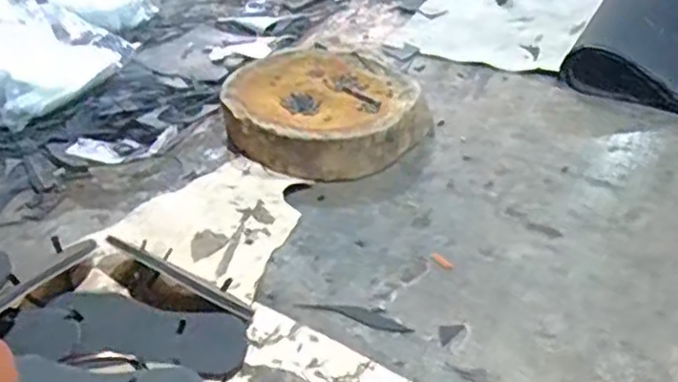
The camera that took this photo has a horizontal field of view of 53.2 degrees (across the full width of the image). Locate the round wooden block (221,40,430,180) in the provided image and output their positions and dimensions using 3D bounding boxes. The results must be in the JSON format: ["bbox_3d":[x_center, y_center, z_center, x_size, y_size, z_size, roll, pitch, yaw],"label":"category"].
[{"bbox_3d":[-0.034,-0.165,1.305,0.350,0.097,0.384,-29,42,-32],"label":"round wooden block"}]

